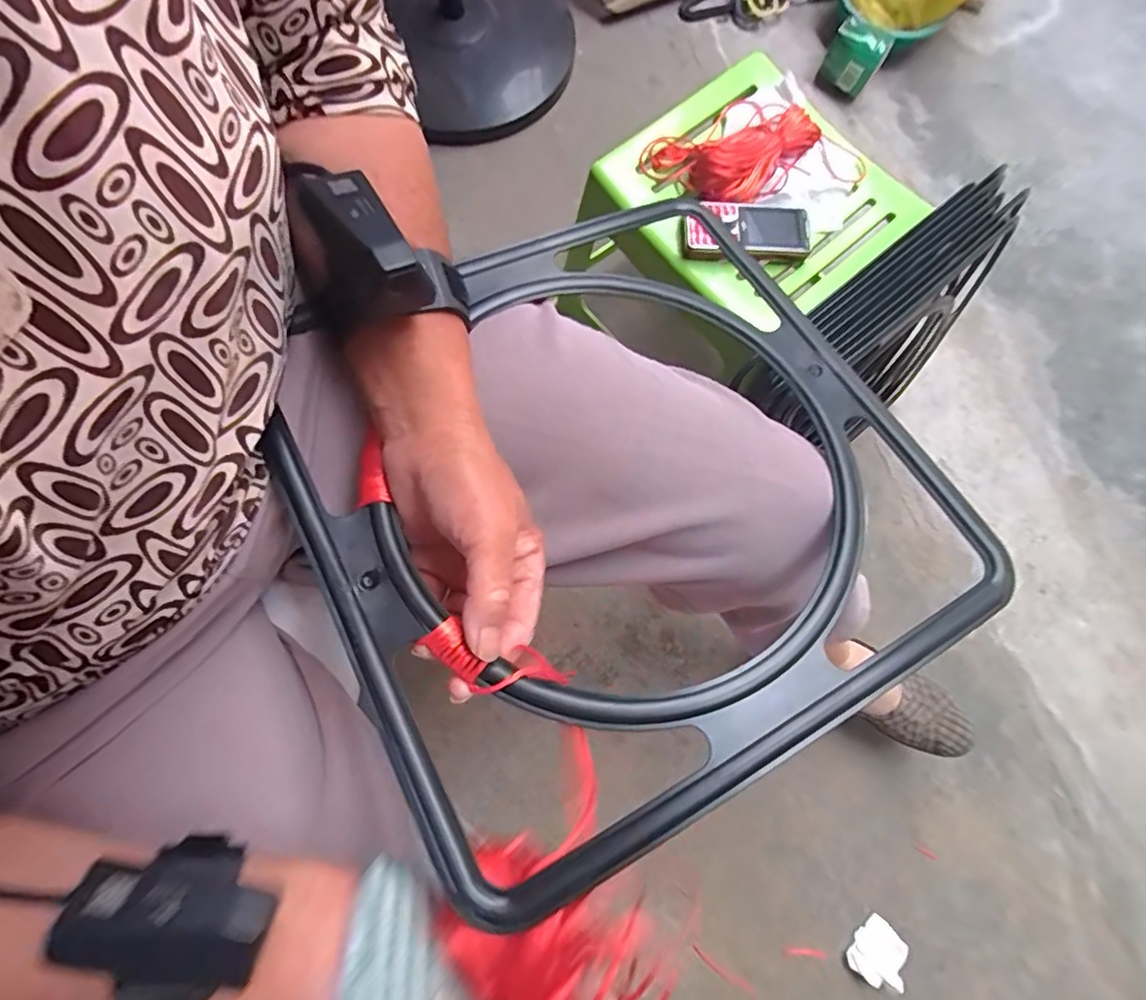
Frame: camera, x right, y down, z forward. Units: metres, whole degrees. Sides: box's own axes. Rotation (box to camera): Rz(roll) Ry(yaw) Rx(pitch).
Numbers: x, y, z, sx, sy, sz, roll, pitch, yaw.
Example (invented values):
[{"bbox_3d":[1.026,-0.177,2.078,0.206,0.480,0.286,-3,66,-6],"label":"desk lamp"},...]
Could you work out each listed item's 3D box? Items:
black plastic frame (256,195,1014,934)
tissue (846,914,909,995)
[{"bbox_3d":[0.020,-0.022,0.316,0.322,0.015,0.335,-27,70,-15],"label":"black plastic frame"},{"bbox_3d":[0.357,0.528,0.675,0.057,0.030,0.065,33,80,5],"label":"tissue"}]

